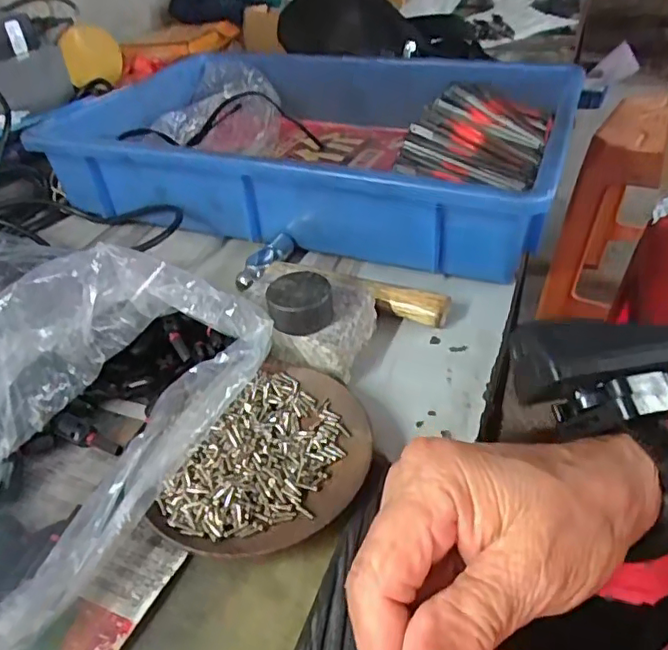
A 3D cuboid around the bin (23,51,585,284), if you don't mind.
[{"bbox_3d":[-0.006,-0.174,0.537,0.408,0.079,0.302,12,41,19],"label":"bin"}]

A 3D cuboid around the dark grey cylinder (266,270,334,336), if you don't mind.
[{"bbox_3d":[-0.020,-0.013,0.339,0.036,0.023,0.036,-6,38,1],"label":"dark grey cylinder"}]

